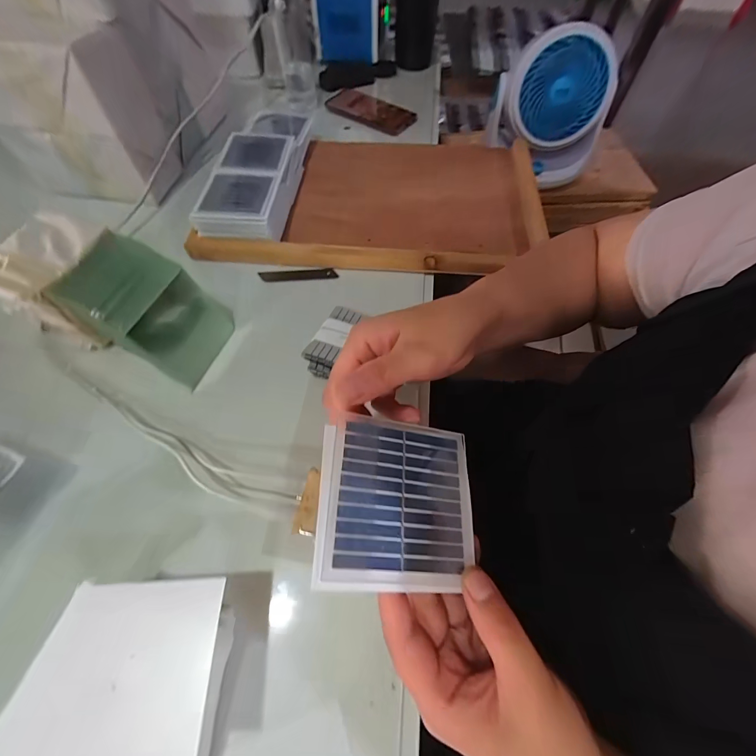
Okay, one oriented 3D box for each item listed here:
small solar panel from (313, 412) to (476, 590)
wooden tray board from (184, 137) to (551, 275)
[{"bbox_3d":[0.013,0.071,0.207,0.095,0.004,0.091,11,61,-19],"label":"small solar panel"},{"bbox_3d":[0.005,-0.275,0.537,0.477,0.049,0.307,5,61,2],"label":"wooden tray board"}]

